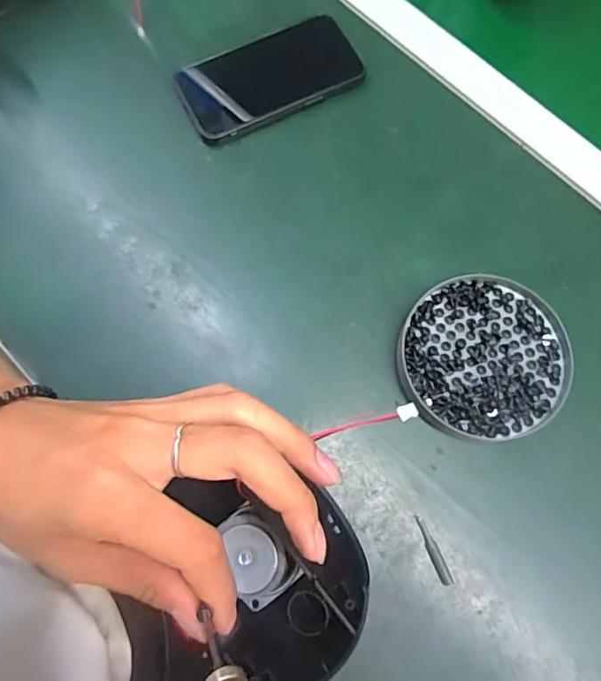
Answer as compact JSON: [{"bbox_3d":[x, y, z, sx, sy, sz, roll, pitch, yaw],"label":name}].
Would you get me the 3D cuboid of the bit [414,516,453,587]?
[{"bbox_3d":[0.085,0.134,0.339,0.008,0.004,0.044,-21,75,-7],"label":"bit"}]

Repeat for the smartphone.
[{"bbox_3d":[-0.027,-0.214,0.432,0.140,0.015,0.073,-24,75,-8],"label":"smartphone"}]

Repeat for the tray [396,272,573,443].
[{"bbox_3d":[0.127,0.011,0.369,0.118,0.017,0.110,0,74,-1],"label":"tray"}]

